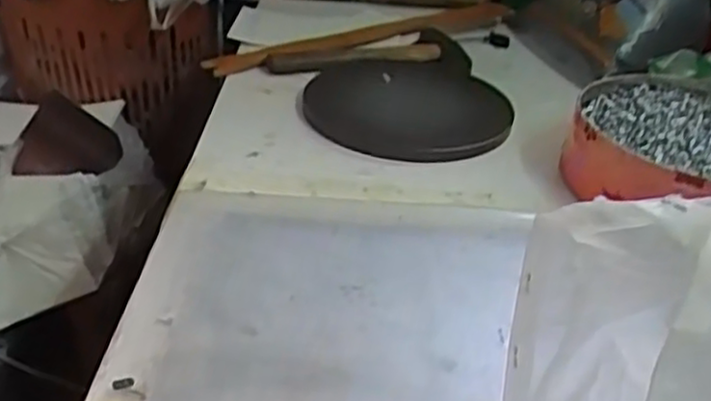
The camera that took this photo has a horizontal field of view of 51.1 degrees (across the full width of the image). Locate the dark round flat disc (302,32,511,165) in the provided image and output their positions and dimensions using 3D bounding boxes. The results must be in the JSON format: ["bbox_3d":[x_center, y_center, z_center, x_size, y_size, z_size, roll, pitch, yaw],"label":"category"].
[{"bbox_3d":[0.050,-0.088,0.655,0.181,0.029,0.173,3,32,-2],"label":"dark round flat disc"}]

